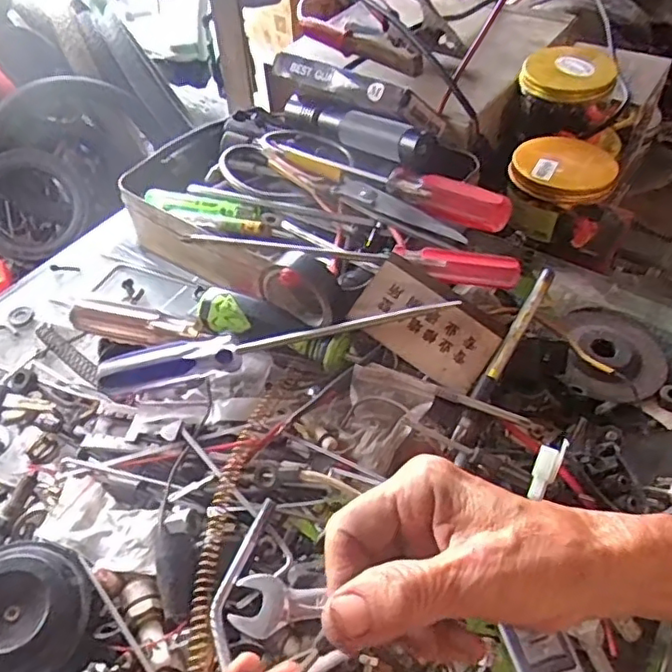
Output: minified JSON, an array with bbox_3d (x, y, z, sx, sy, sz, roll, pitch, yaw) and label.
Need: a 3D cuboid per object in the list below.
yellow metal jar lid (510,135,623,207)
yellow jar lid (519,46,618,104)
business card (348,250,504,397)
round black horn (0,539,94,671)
[{"bbox_3d":[0.185,-0.137,0.495,0.082,0.021,0.068,10,49,9],"label":"yellow metal jar lid"},{"bbox_3d":[0.212,-0.241,0.554,0.078,0.018,0.089,18,51,16],"label":"yellow jar lid"},{"bbox_3d":[0.058,-0.008,0.385,0.088,0.007,0.054,36,86,6],"label":"business card"},{"bbox_3d":[-0.156,0.134,0.295,0.067,0.019,0.067,8,60,-14],"label":"round black horn"}]

